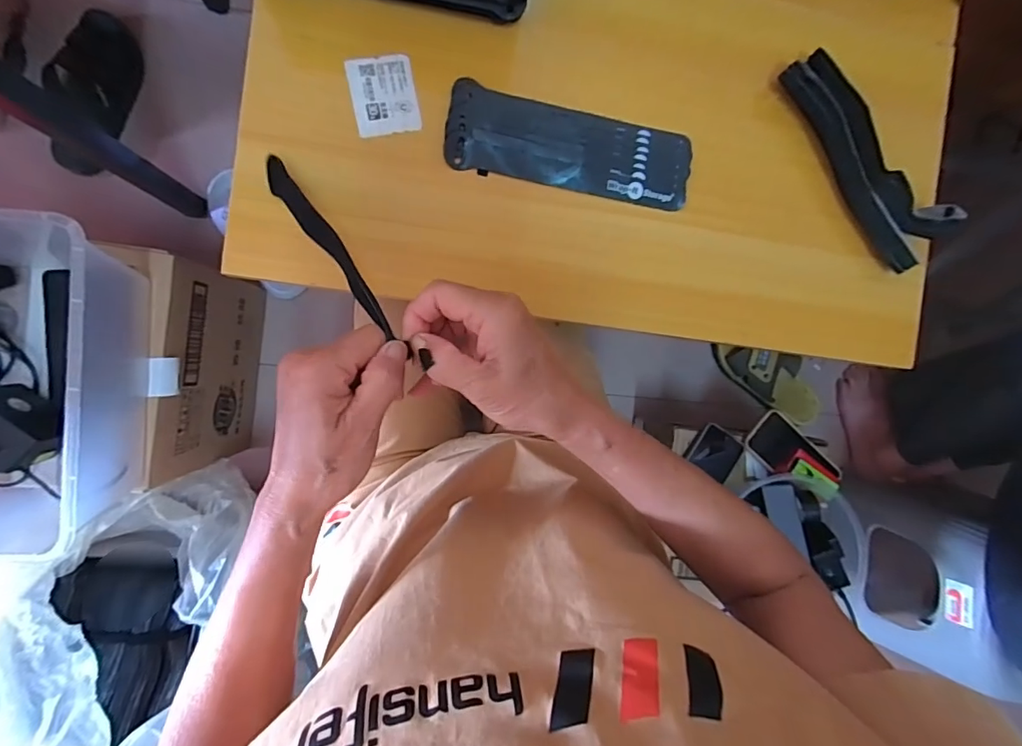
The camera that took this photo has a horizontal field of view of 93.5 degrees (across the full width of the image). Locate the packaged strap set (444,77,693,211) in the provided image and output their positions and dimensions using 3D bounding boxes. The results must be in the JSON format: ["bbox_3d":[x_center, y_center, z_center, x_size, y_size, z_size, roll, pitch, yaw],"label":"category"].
[{"bbox_3d":[0.049,-0.181,0.387,0.196,0.010,0.064,10,91,-7],"label":"packaged strap set"}]

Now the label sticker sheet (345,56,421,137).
[{"bbox_3d":[-0.098,-0.214,0.372,0.049,0.004,0.060,-12,91,-8],"label":"label sticker sheet"}]

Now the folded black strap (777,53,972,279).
[{"bbox_3d":[0.294,-0.178,0.403,0.056,0.028,0.189,-45,97,-4],"label":"folded black strap"}]

